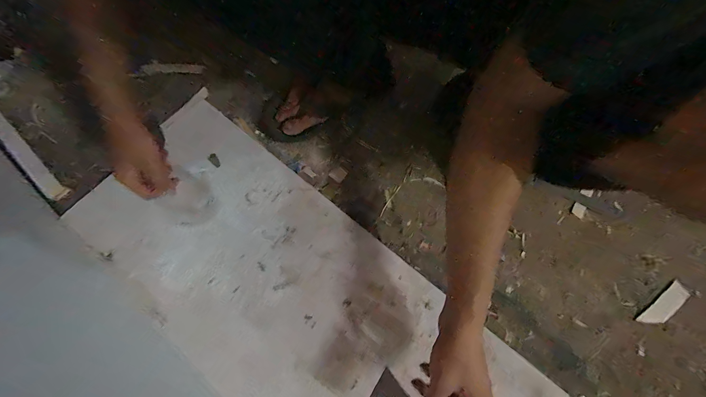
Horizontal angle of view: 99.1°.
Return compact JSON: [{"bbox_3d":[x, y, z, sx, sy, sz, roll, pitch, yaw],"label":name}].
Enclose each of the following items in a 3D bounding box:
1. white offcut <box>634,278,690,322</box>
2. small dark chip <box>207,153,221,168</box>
[{"bbox_3d":[0.473,0.163,0.455,0.087,0.007,0.028,-36,74,-11],"label":"white offcut"},{"bbox_3d":[-0.250,-0.068,0.543,0.014,0.010,0.029,-32,73,-10],"label":"small dark chip"}]

